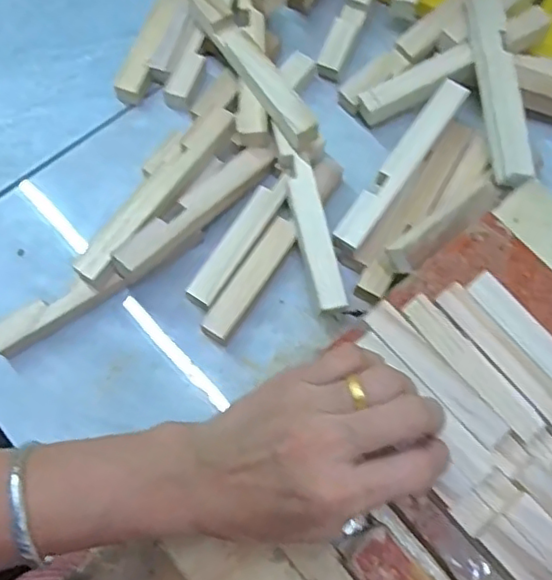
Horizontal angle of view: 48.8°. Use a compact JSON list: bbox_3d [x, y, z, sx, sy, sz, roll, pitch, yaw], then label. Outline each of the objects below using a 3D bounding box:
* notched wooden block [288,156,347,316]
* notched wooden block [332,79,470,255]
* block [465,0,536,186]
[{"bbox_3d":[0.024,-0.035,0.401,0.020,0.018,0.105,-11,71,-6],"label":"notched wooden block"},{"bbox_3d":[0.087,-0.085,0.421,0.020,0.022,0.149,34,73,10],"label":"notched wooden block"},{"bbox_3d":[0.155,-0.152,0.428,0.024,0.018,0.165,-3,70,-2],"label":"block"}]

